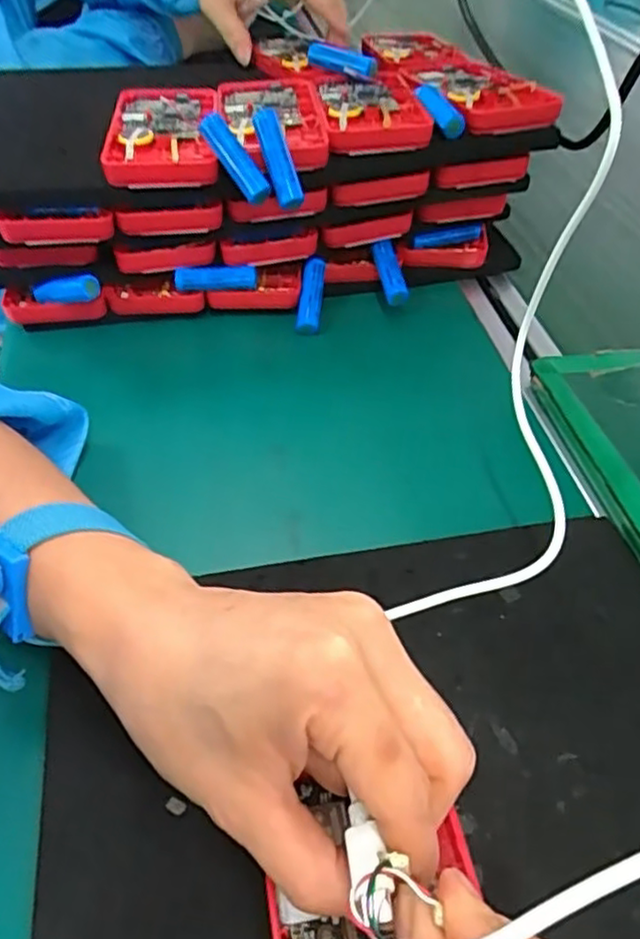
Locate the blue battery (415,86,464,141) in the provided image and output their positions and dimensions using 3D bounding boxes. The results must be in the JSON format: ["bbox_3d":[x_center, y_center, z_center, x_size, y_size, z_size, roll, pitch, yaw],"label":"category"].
[{"bbox_3d":[0.072,-0.217,0.402,0.017,0.014,0.055,-10,48,-12],"label":"blue battery"}]

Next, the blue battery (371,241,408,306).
[{"bbox_3d":[0.046,-0.127,0.429,0.016,0.012,0.048,-9,66,-7],"label":"blue battery"}]

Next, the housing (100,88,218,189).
[{"bbox_3d":[-0.093,-0.199,0.391,0.062,0.018,0.121,-4,47,-6],"label":"housing"}]

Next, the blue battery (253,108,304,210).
[{"bbox_3d":[-0.023,-0.168,0.358,0.014,0.053,0.015,-20,3,-17],"label":"blue battery"}]

